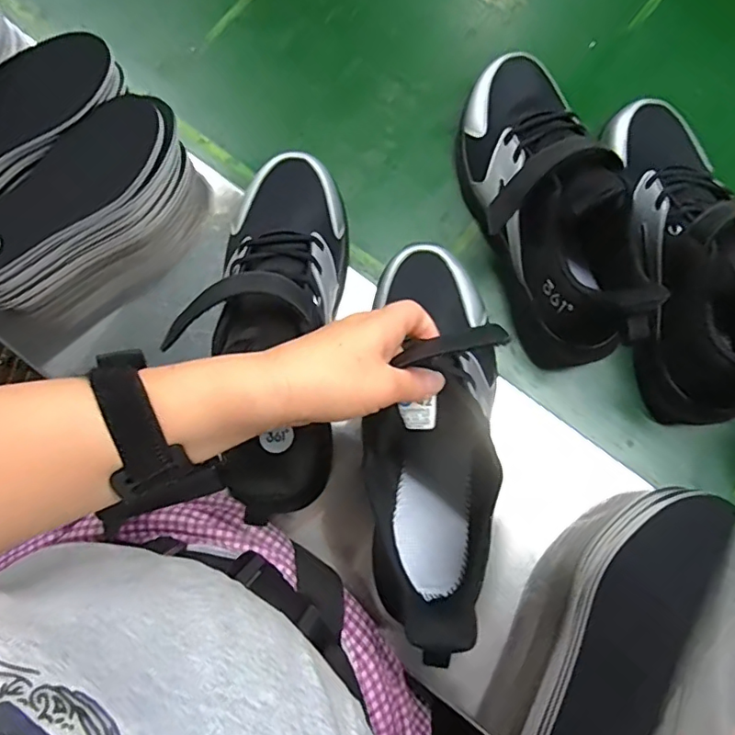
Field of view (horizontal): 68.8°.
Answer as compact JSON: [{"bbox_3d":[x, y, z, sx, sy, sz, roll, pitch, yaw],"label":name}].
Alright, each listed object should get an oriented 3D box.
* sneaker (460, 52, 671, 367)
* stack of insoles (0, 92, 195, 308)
[{"bbox_3d":[0.147,-0.148,0.451,0.101,0.122,0.284,-15,80,-2],"label":"sneaker"},{"bbox_3d":[-0.244,-0.130,0.464,0.217,0.090,0.079,-43,82,-7],"label":"stack of insoles"}]

